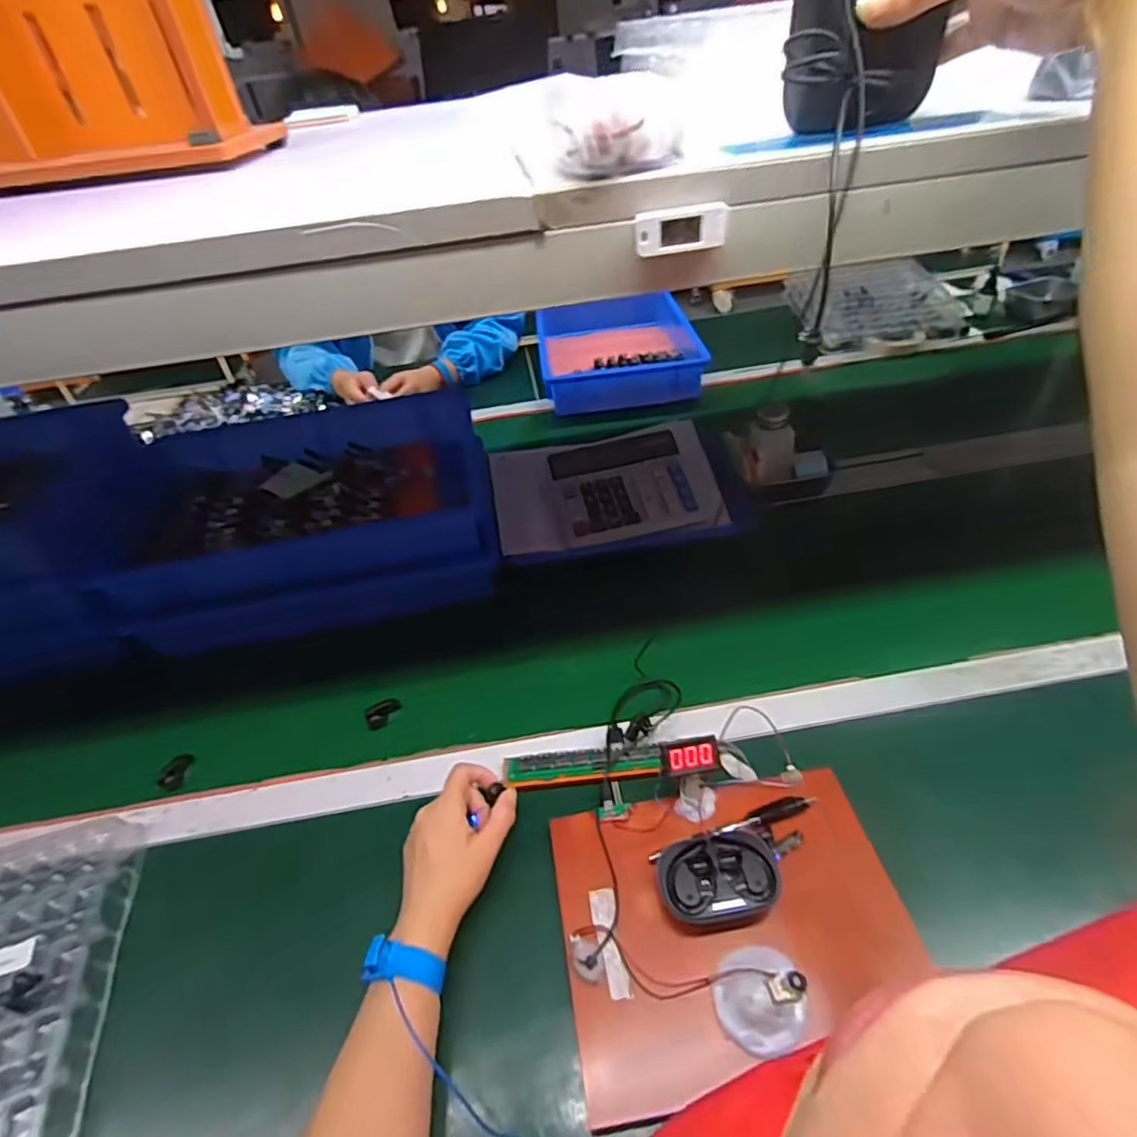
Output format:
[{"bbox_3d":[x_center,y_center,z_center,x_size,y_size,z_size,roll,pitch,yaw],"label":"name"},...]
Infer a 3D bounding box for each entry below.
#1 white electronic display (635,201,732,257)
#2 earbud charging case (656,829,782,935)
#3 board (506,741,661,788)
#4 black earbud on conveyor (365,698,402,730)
[{"bbox_3d":[0.059,-0.178,0.318,0.048,0.021,0.008,-9,42,-2],"label":"white electronic display"},{"bbox_3d":[0.114,0.237,0.459,0.088,0.024,0.064,-12,42,-6],"label":"earbud charging case"},{"bbox_3d":[0.012,0.181,0.558,0.140,0.017,0.040,-6,42,1],"label":"board"},{"bbox_3d":[-0.198,0.155,0.650,0.038,0.016,0.023,-27,46,-21],"label":"black earbud on conveyor"}]

